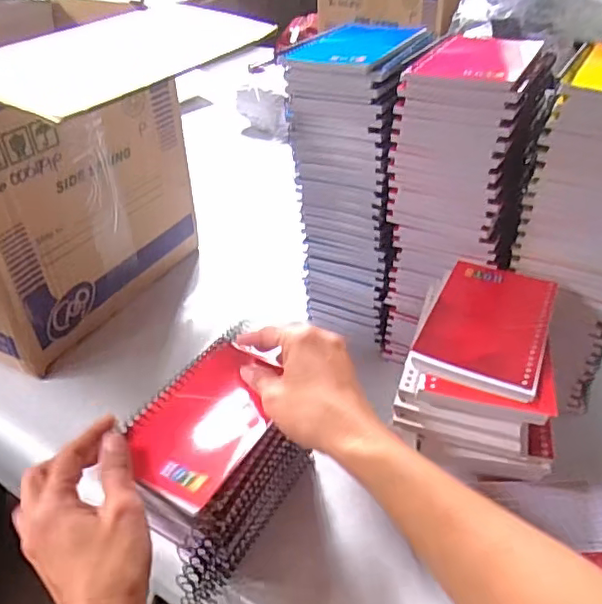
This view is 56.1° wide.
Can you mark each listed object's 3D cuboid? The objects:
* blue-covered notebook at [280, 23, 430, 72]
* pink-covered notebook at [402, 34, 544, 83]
[{"bbox_3d":[0.052,-0.226,0.495,0.089,0.007,0.134,16,41,22],"label":"blue-covered notebook"},{"bbox_3d":[0.139,-0.194,0.446,0.078,0.008,0.111,18,42,24],"label":"pink-covered notebook"}]

